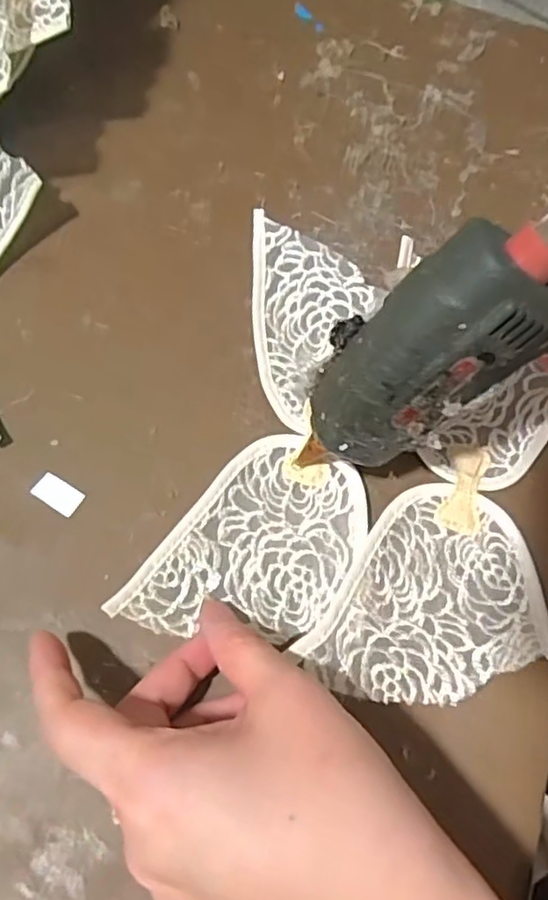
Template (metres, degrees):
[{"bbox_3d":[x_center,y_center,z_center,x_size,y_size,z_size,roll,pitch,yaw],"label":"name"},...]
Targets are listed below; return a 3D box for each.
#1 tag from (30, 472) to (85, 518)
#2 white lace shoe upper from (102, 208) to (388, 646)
[{"bbox_3d":[-0.098,0.020,0.285,0.022,0.004,0.013,29,67,9],"label":"tag"},{"bbox_3d":[0.005,-0.014,0.292,0.087,0.029,0.205,13,68,2],"label":"white lace shoe upper"}]

